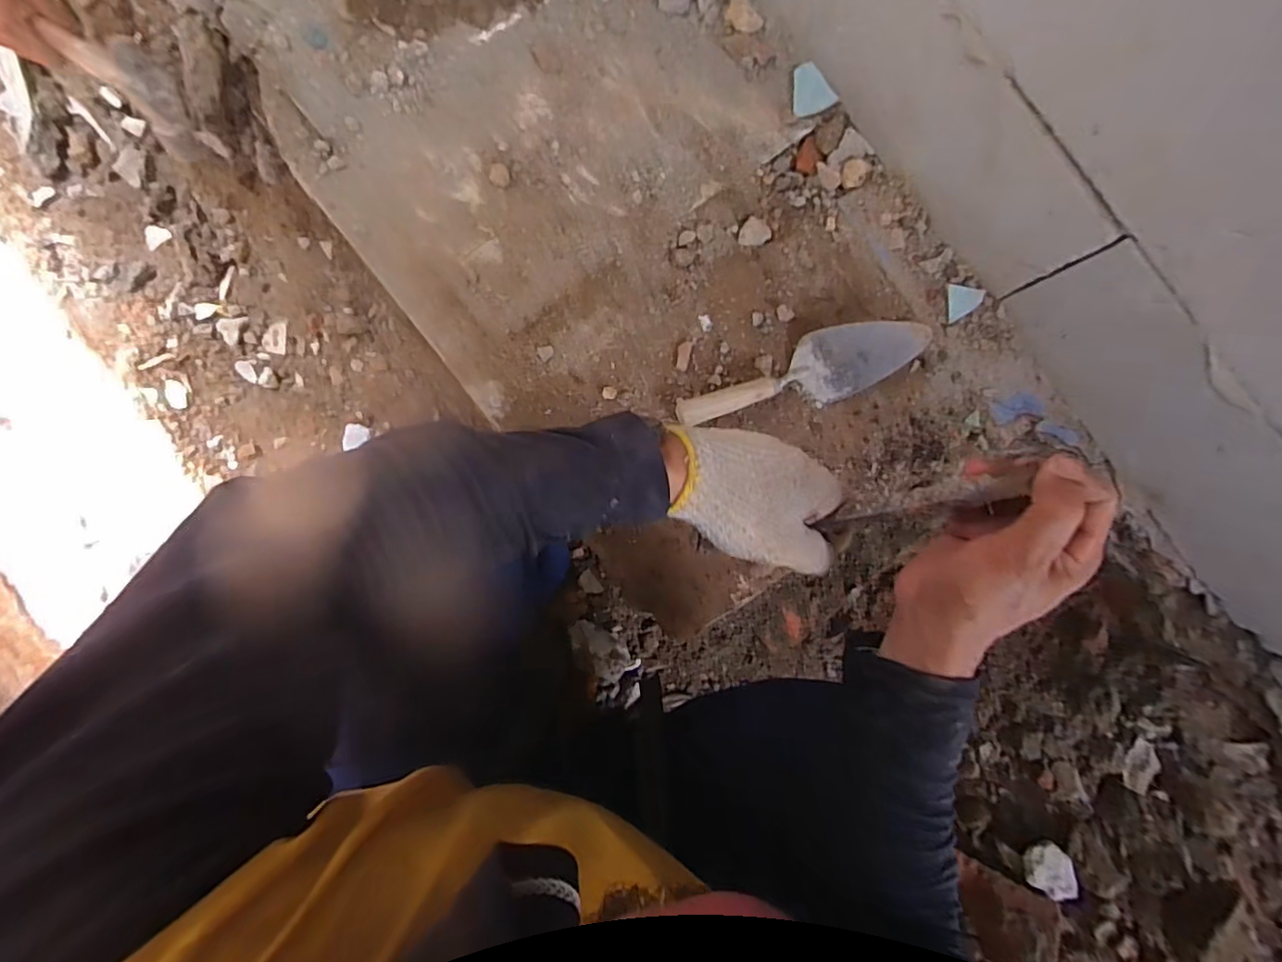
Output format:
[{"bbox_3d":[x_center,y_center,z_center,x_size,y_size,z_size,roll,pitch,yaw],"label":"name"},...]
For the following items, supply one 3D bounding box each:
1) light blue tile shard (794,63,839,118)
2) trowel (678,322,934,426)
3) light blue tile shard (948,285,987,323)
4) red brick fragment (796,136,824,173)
[{"bbox_3d":[0.226,-0.513,0.744,0.054,0.011,0.065,-5,88,-3],"label":"light blue tile shard"},{"bbox_3d":[0.198,-0.134,0.713,0.307,0.056,0.086,-17,89,-3],"label":"trowel"},{"bbox_3d":[0.425,-0.233,0.744,0.041,0.005,0.045,1,106,26],"label":"light blue tile shard"},{"bbox_3d":[0.223,-0.430,0.755,0.031,0.012,0.047,16,87,-2],"label":"red brick fragment"}]

